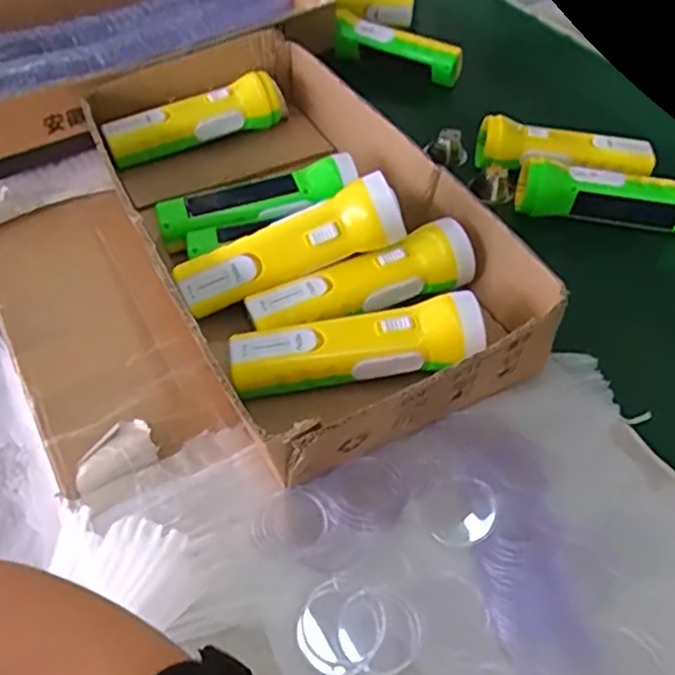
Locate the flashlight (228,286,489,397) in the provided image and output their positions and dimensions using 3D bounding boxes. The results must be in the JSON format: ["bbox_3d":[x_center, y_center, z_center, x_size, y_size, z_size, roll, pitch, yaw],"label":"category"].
[{"bbox_3d":[0.013,0.010,0.442,0.161,0.055,0.045,-3,50,-3],"label":"flashlight"}]

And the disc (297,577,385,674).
[{"bbox_3d":[0.002,0.154,0.354,0.042,0.004,0.047,22,53,17],"label":"disc"}]

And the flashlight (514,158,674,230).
[{"bbox_3d":[0.242,-0.127,0.578,0.159,0.051,0.044,9,50,6],"label":"flashlight"}]

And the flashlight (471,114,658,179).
[{"bbox_3d":[0.211,-0.172,0.614,0.161,0.043,0.042,7,50,5],"label":"flashlight"}]

